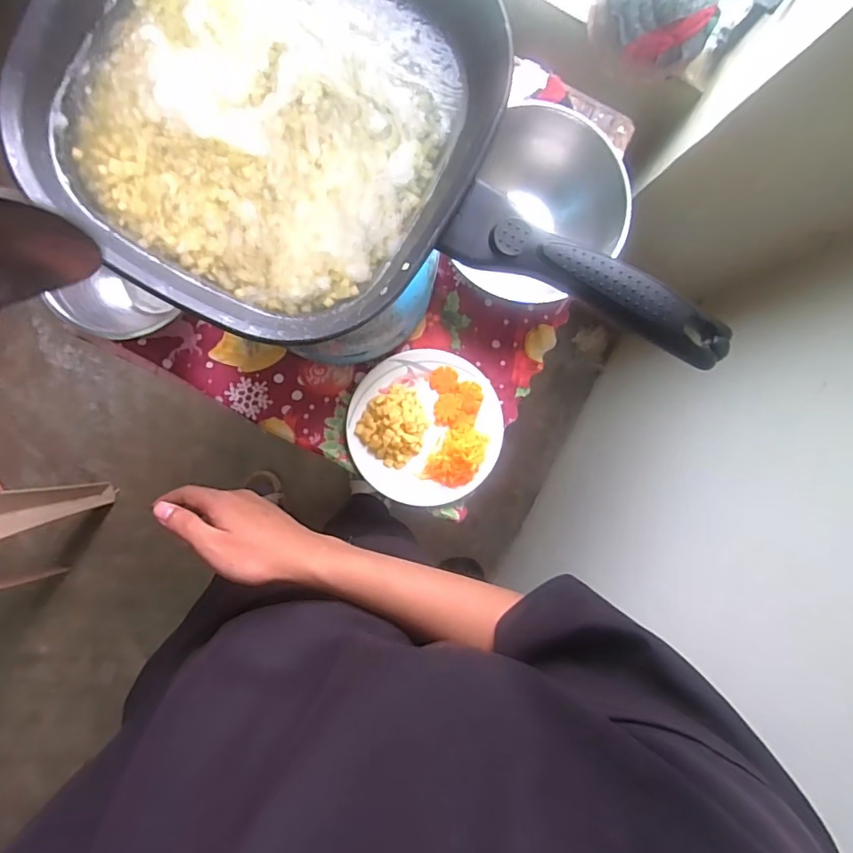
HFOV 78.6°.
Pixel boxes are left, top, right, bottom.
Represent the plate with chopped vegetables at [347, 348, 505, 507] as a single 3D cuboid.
[{"bbox_3d":[-0.001,0.001,0.711,0.200,0.032,0.204,0,91,-4],"label":"plate with chopped vegetables"}]

